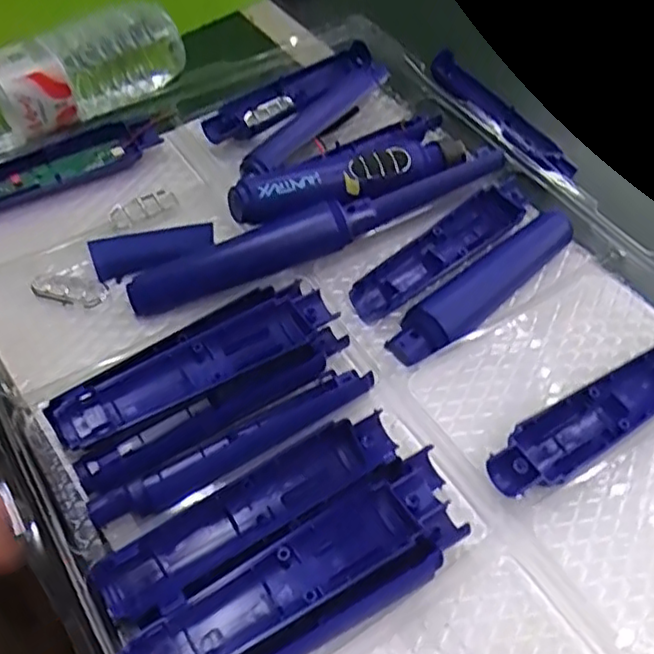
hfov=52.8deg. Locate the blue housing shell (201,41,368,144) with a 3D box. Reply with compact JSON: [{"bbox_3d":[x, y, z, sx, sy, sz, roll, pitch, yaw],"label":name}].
[{"bbox_3d":[-0.031,-0.198,0.554,0.173,0.015,0.042,-35,64,-21],"label":"blue housing shell"}]

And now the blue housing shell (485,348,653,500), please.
[{"bbox_3d":[0.163,0.051,0.389,0.165,0.019,0.038,-27,61,-18],"label":"blue housing shell"}]

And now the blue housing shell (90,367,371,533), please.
[{"bbox_3d":[-0.048,0.064,0.364,0.164,0.018,0.026,-28,62,-18],"label":"blue housing shell"}]

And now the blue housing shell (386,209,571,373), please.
[{"bbox_3d":[0.110,-0.030,0.450,0.172,0.013,0.037,-35,64,-21],"label":"blue housing shell"}]

